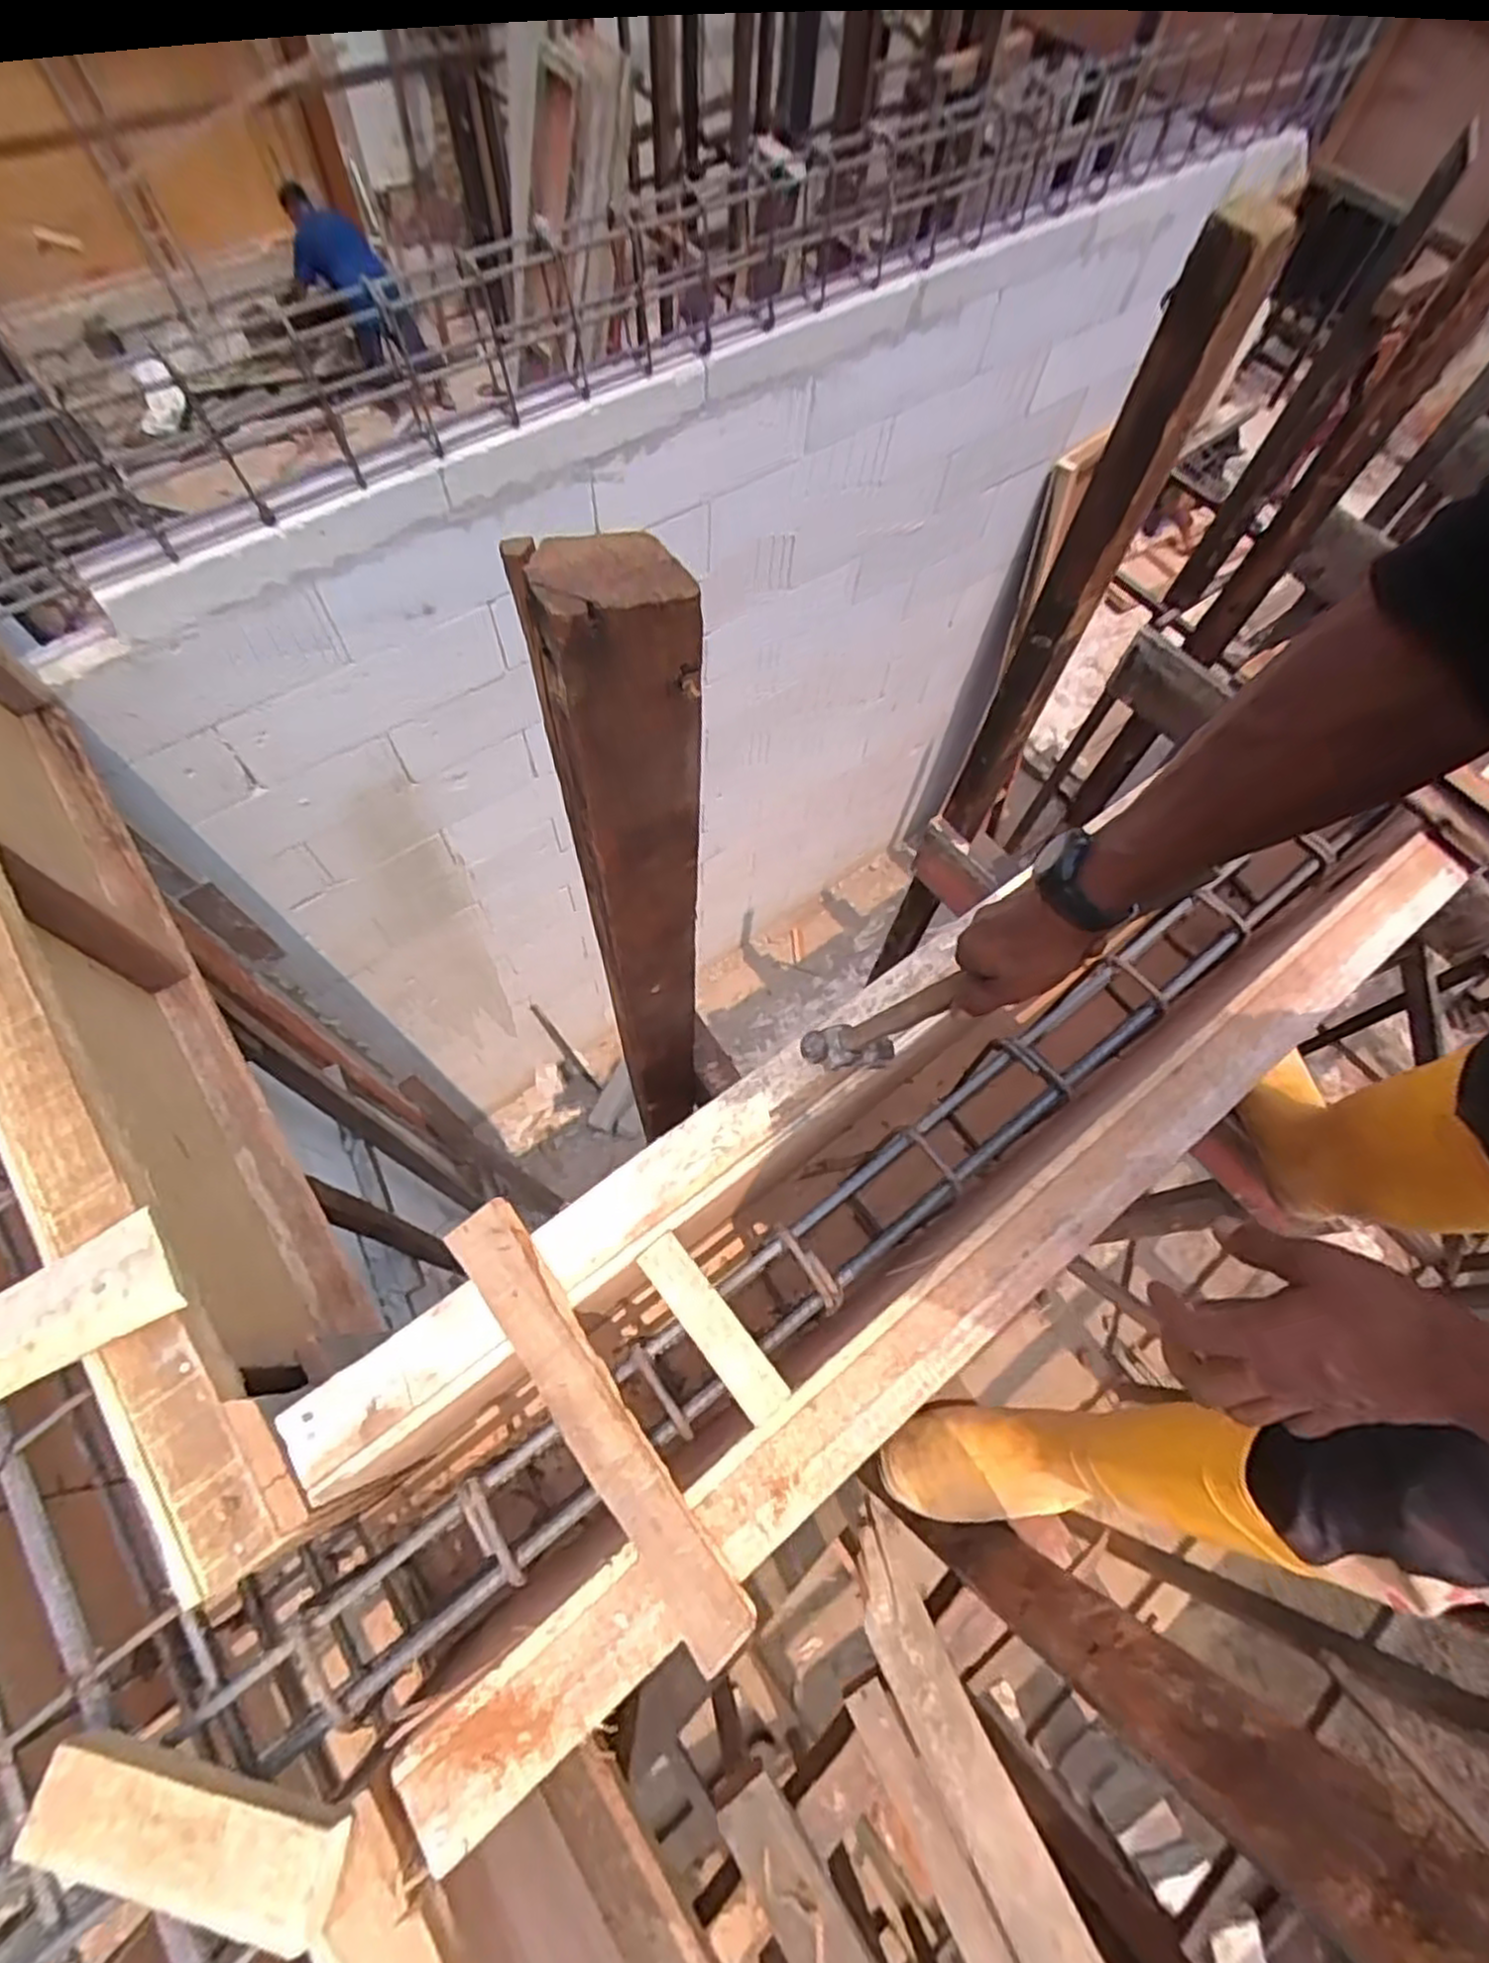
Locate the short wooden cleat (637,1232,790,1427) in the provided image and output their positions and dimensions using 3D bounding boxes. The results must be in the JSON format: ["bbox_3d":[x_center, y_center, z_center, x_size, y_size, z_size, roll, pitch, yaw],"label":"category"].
[{"bbox_3d":[-0.026,0.265,0.610,0.038,0.014,0.149,-41,76,5],"label":"short wooden cleat"}]

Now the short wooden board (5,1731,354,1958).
[{"bbox_3d":[-0.337,0.514,0.477,0.201,0.026,0.056,4,65,11],"label":"short wooden board"}]

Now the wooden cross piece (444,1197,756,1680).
[{"bbox_3d":[-0.112,0.314,0.578,0.049,0.018,0.343,-34,72,-17],"label":"wooden cross piece"}]

